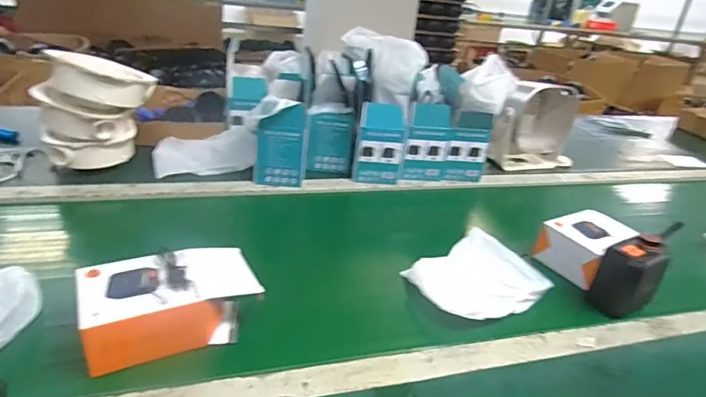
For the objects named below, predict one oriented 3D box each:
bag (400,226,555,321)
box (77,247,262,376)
[{"bbox_3d":[0.161,0.102,0.619,0.156,0.045,0.133,-11,32,-30],"label":"bag"},{"bbox_3d":[-0.195,0.109,0.509,0.175,0.064,0.105,-7,30,-25],"label":"box"}]

